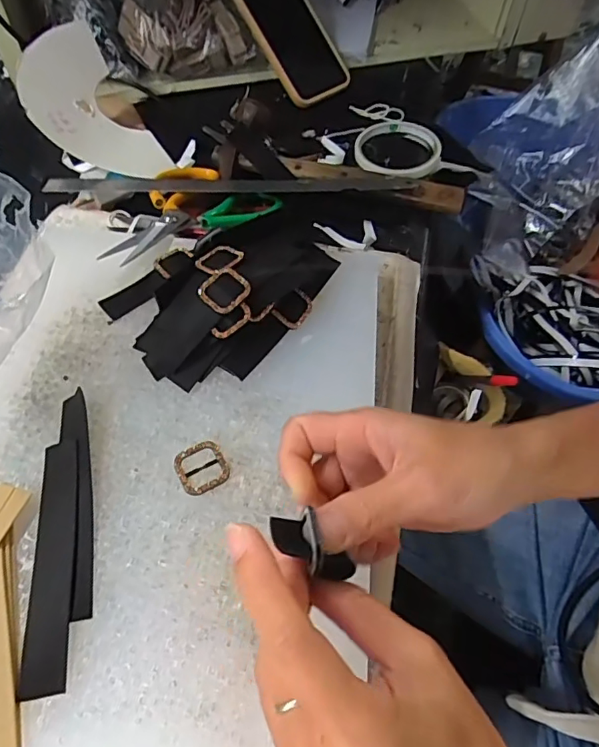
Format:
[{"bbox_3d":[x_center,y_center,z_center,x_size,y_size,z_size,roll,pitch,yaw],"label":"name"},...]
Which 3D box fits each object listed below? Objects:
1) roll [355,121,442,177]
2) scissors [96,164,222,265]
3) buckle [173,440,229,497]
[{"bbox_3d":[0.098,-0.230,0.530,0.086,0.014,0.099,31,62,16],"label":"roll"},{"bbox_3d":[-0.110,-0.141,0.438,0.052,0.012,0.178,5,41,4],"label":"scissors"},{"bbox_3d":[-0.057,0.054,0.303,0.029,0.004,0.029,-25,63,-17],"label":"buckle"}]

